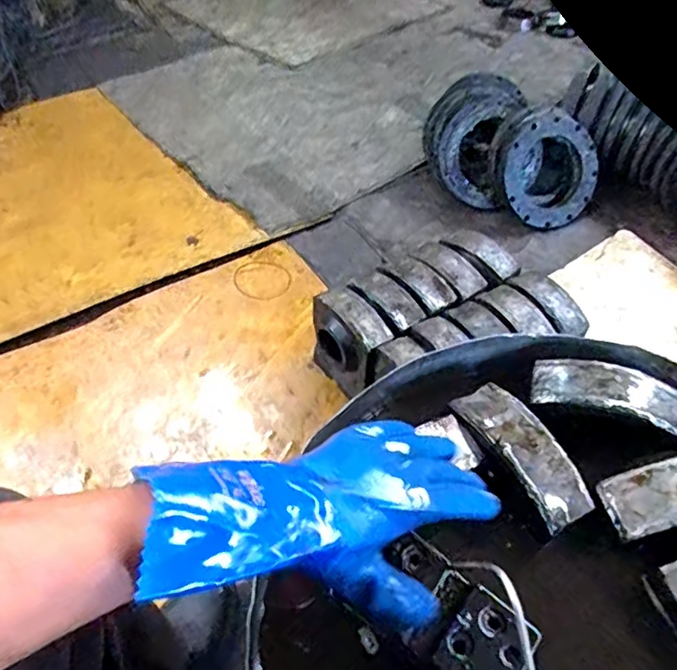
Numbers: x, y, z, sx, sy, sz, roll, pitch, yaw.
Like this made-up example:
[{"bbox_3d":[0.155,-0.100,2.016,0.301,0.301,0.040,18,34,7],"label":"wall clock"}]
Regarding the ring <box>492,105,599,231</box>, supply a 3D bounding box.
[{"bbox_3d":[0.500,-0.404,1.396,0.242,0.285,0.068,-38,19,2],"label":"ring"}]

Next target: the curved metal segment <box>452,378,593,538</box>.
[{"bbox_3d":[0.185,0.114,0.575,0.062,0.030,0.156,-25,54,-20],"label":"curved metal segment"}]

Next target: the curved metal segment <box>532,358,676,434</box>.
[{"bbox_3d":[0.291,0.059,0.610,0.156,0.027,0.065,11,51,9],"label":"curved metal segment"}]

